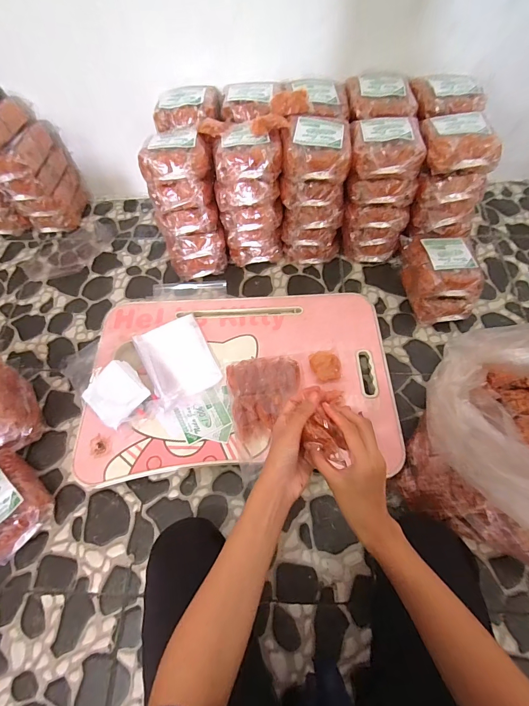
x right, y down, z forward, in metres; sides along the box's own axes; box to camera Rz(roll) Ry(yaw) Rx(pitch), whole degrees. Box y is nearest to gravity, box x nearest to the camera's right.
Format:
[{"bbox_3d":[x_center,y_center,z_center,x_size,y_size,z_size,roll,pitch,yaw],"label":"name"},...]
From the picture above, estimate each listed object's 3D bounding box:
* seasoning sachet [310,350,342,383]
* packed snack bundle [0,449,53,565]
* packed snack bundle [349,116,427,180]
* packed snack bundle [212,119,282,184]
[{"bbox_3d":[0.122,0.025,0.685,0.057,0.026,0.067,-14,66,-6],"label":"seasoning sachet"},{"bbox_3d":[-0.462,0.264,0.601,0.157,0.054,0.136,35,68,18],"label":"packed snack bundle"},{"bbox_3d":[0.239,-0.410,0.681,0.137,0.059,0.143,5,62,4],"label":"packed snack bundle"},{"bbox_3d":[-0.032,-0.394,0.685,0.134,0.053,0.107,-2,62,0],"label":"packed snack bundle"}]

